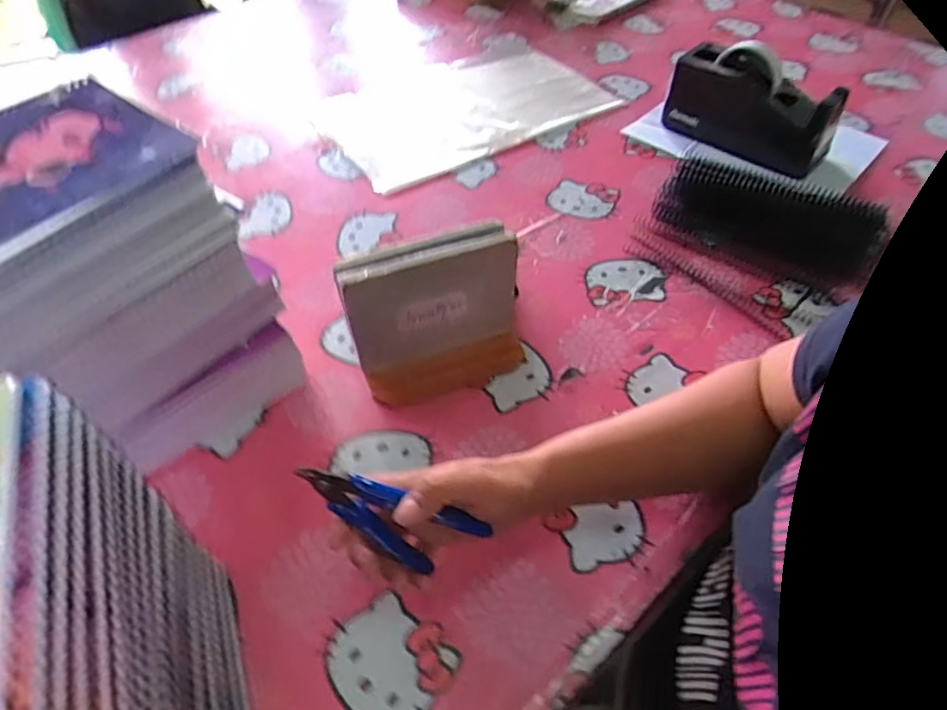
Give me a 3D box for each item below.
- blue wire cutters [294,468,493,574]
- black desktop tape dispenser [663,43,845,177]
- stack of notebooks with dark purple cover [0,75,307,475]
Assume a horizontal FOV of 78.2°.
[{"bbox_3d":[-0.056,0.092,0.351,0.109,0.054,0.012,34,29,-25],"label":"blue wire cutters"},{"bbox_3d":[0.341,-0.306,0.728,0.059,0.114,0.196,-34,57,-23],"label":"black desktop tape dispenser"},{"bbox_3d":[-0.277,-0.028,0.434,0.160,0.235,0.210,27,56,22],"label":"stack of notebooks with dark purple cover"}]

